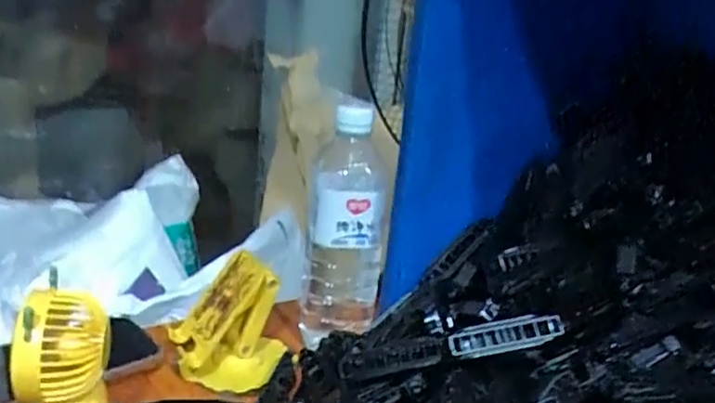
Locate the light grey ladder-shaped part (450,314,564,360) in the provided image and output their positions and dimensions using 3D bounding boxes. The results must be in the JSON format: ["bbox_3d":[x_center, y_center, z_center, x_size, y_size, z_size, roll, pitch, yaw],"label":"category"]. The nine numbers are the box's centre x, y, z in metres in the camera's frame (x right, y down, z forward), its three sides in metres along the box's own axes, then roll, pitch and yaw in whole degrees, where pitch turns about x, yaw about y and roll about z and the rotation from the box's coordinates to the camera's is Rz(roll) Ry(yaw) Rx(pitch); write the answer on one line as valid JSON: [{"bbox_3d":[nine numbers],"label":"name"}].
[{"bbox_3d":[0.097,0.089,0.408,0.075,0.012,0.021,-11,60,-5],"label":"light grey ladder-shaped part"}]

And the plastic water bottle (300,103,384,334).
[{"bbox_3d":[-0.010,0.022,0.532,0.064,0.193,0.068,5,16,-2],"label":"plastic water bottle"}]

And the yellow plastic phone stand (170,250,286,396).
[{"bbox_3d":[-0.101,0.093,0.491,0.085,0.091,0.071,3,16,-11],"label":"yellow plastic phone stand"}]

